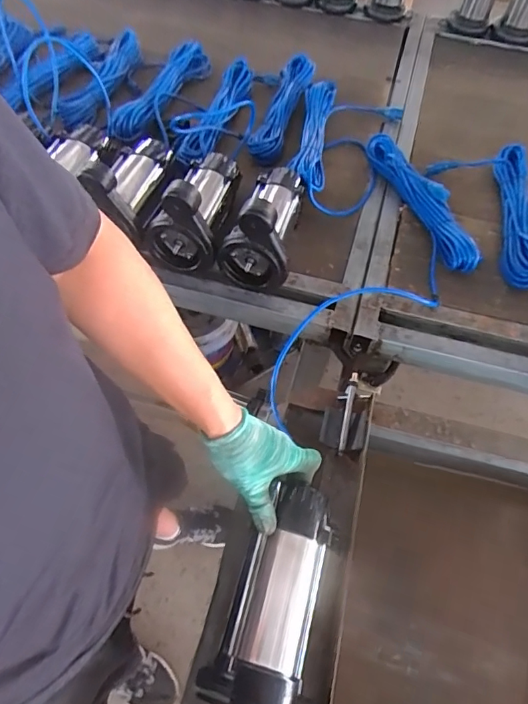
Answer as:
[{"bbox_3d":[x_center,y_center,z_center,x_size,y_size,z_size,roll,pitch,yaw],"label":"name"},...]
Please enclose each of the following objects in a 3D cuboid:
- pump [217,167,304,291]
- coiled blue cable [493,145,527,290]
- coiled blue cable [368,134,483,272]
[{"bbox_3d":[0.010,-0.250,0.830,0.112,0.167,0.241,13,58,5],"label":"pump"},{"bbox_3d":[0.497,-0.273,0.935,0.073,0.058,0.362,11,58,3],"label":"coiled blue cable"},{"bbox_3d":[0.308,-0.299,0.929,0.056,0.066,0.363,-17,60,-13],"label":"coiled blue cable"}]

